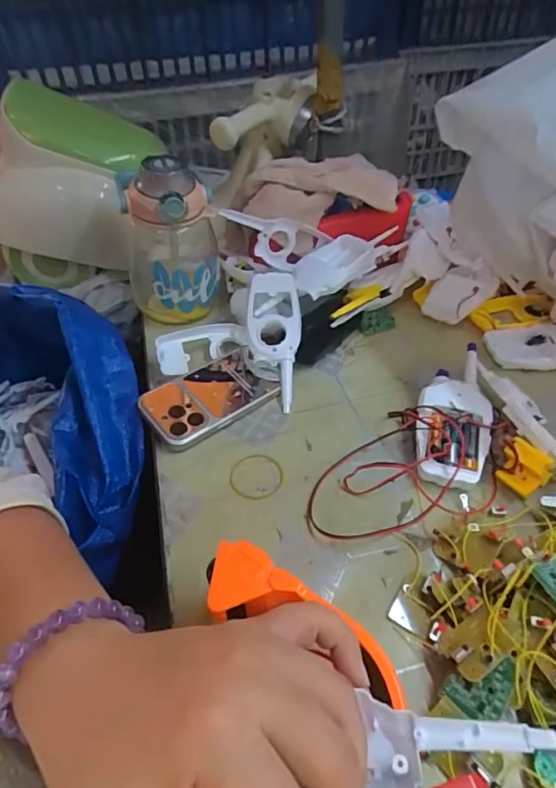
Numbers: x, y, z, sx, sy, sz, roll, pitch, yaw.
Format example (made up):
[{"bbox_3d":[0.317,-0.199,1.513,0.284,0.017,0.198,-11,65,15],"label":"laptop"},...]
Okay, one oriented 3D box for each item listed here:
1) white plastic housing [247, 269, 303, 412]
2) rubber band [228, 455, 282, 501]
[{"bbox_3d":[-0.001,-0.061,0.523,0.059,0.022,0.164,-5,73,-3],"label":"white plastic housing"},{"bbox_3d":[-0.020,0.072,0.434,0.048,0.004,0.051,-3,43,0],"label":"rubber band"}]

